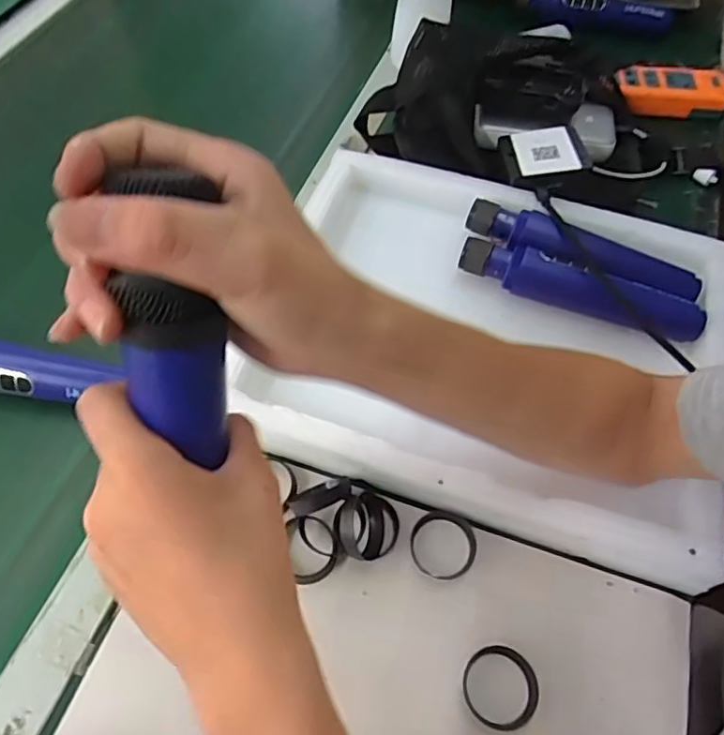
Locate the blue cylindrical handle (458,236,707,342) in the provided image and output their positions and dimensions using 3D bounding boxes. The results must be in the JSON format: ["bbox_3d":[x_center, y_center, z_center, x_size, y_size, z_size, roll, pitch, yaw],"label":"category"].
[{"bbox_3d":[0.173,-0.065,0.471,0.189,0.028,0.028,19,60,10],"label":"blue cylindrical handle"}]

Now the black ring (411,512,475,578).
[{"bbox_3d":[0.054,0.119,0.396,0.044,0.007,0.043,1,59,-1],"label":"black ring"}]

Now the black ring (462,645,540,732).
[{"bbox_3d":[0.083,0.190,0.354,0.046,0.010,0.043,1,59,-1],"label":"black ring"}]

